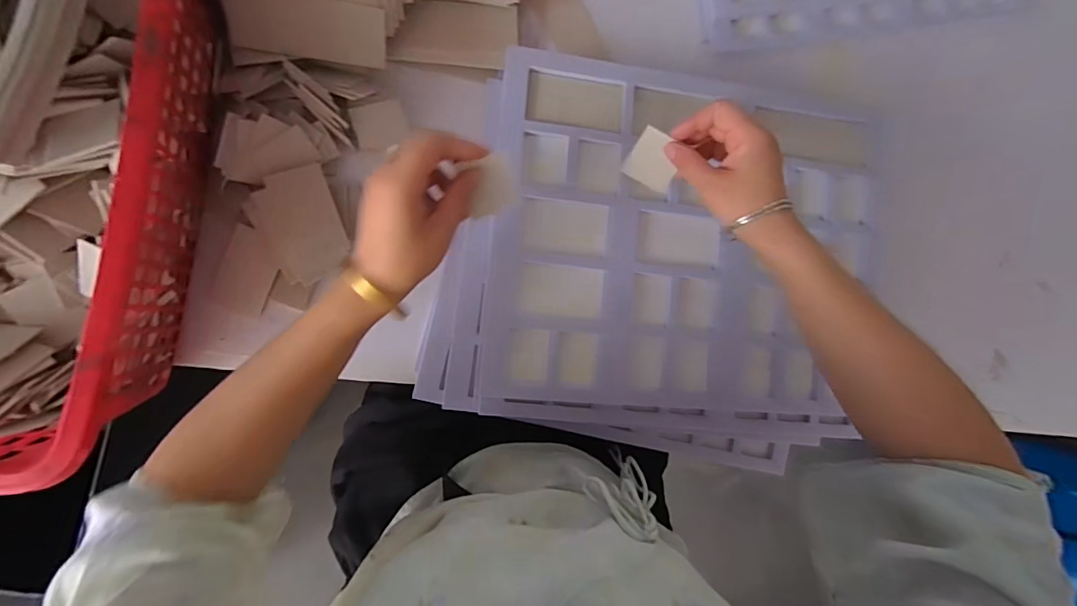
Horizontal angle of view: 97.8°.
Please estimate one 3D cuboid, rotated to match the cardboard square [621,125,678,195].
[{"bbox_3d":[0.103,-0.126,0.414,0.043,0.046,0.004,33,43,9],"label":"cardboard square"}]

